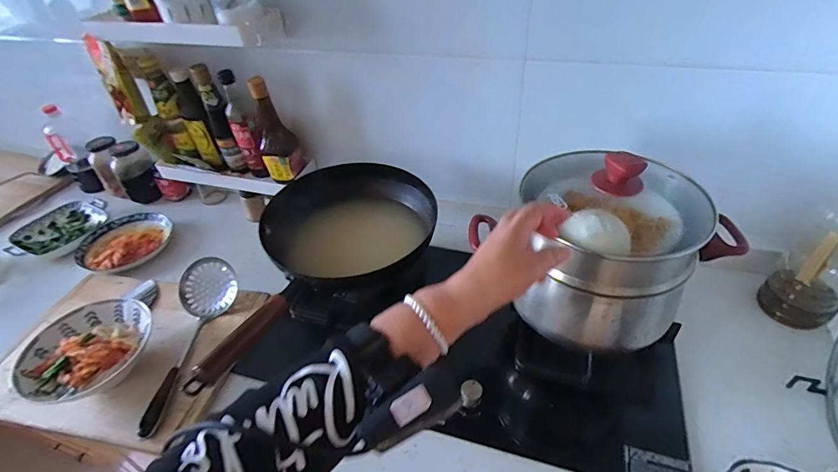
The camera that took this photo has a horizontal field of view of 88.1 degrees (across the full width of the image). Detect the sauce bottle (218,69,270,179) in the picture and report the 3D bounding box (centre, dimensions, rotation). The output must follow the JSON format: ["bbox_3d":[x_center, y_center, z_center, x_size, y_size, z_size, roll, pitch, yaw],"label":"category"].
[{"bbox_3d":[-0.398,-0.236,0.978,0.046,0.251,0.046,-16,42,-14],"label":"sauce bottle"}]

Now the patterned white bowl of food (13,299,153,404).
[{"bbox_3d":[-0.558,0.192,0.729,0.172,0.077,0.182,-2,40,2],"label":"patterned white bowl of food"}]

